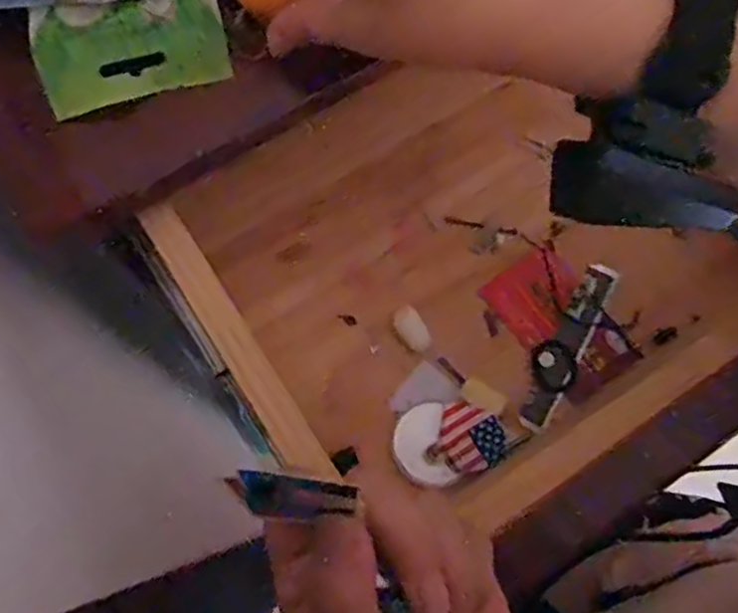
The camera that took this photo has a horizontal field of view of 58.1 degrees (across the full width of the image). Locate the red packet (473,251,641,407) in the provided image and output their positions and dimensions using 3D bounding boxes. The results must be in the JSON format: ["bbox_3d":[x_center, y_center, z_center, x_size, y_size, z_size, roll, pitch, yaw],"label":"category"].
[{"bbox_3d":[0.114,0.009,0.398,0.054,0.004,0.088,-34,78,-11],"label":"red packet"}]

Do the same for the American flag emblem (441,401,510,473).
[{"bbox_3d":[0.057,0.071,0.367,0.036,0.005,0.038,1,74,-2],"label":"American flag emblem"}]

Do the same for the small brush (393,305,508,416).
[{"bbox_3d":[0.046,0.032,0.385,0.017,0.005,0.082,-43,80,-13],"label":"small brush"}]

